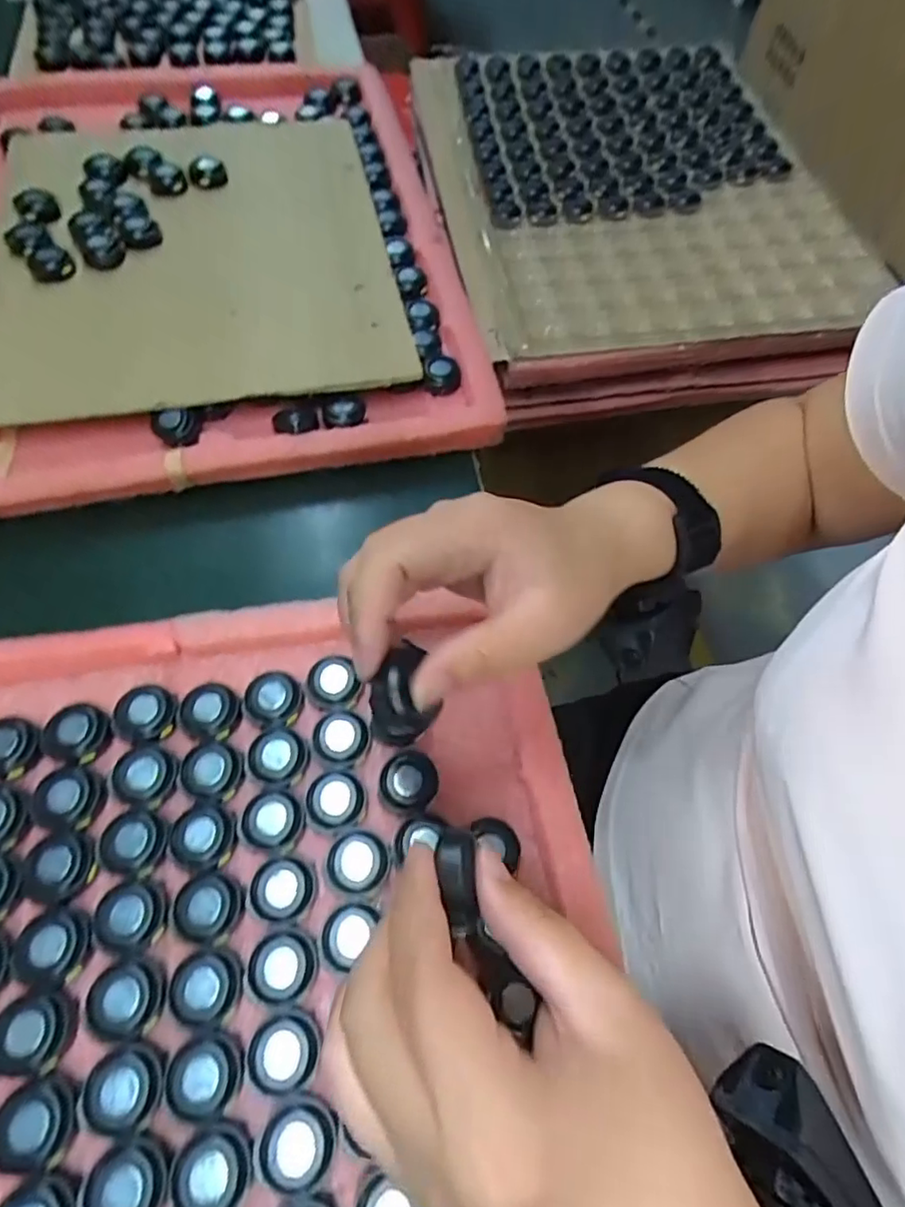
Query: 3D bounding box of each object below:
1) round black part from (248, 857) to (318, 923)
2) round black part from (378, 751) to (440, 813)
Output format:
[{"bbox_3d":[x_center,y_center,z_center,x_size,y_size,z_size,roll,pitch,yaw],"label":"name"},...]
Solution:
[{"bbox_3d":[-0.077,0.129,0.269,0.028,0.005,0.026,12,63,2],"label":"round black part"},{"bbox_3d":[-0.022,0.088,0.297,0.030,0.017,0.025,-33,70,-19],"label":"round black part"}]

